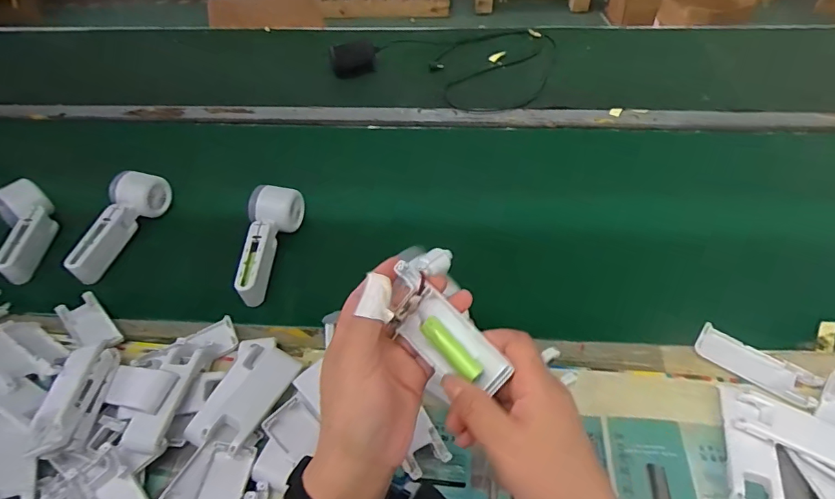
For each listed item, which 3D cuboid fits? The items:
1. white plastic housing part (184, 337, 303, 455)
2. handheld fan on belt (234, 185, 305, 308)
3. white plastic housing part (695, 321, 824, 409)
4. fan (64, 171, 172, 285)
[{"bbox_3d":[-0.165,0.137,0.466,0.071,0.022,0.111,19,52,19],"label":"white plastic housing part"},{"bbox_3d":[-0.193,-0.004,0.608,0.055,0.057,0.155,6,63,8],"label":"handheld fan on belt"},{"bbox_3d":[0.328,0.111,0.470,0.103,0.014,0.044,31,57,26],"label":"white plastic housing part"},{"bbox_3d":[-0.405,-0.031,0.653,0.056,0.075,0.160,18,65,17],"label":"fan"}]

